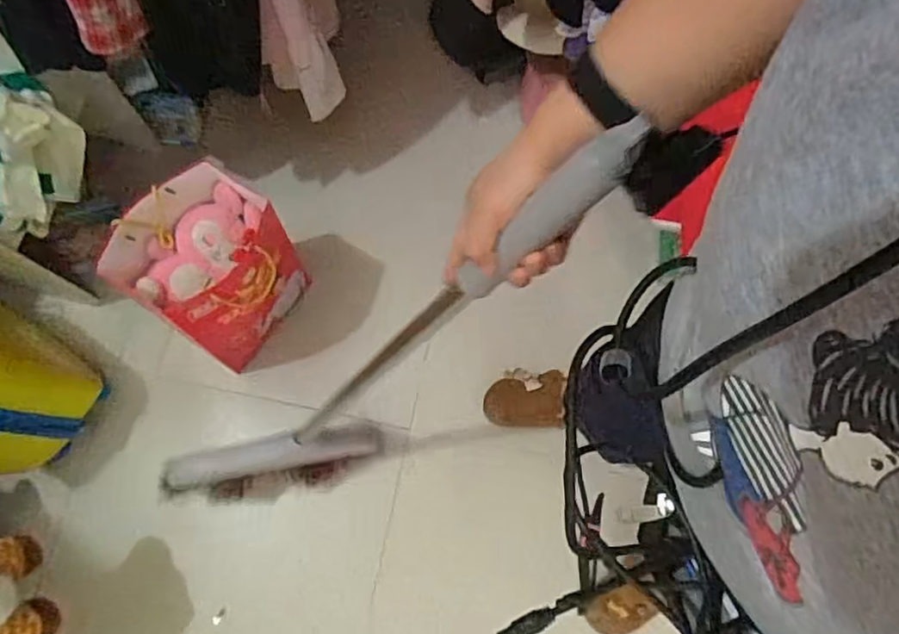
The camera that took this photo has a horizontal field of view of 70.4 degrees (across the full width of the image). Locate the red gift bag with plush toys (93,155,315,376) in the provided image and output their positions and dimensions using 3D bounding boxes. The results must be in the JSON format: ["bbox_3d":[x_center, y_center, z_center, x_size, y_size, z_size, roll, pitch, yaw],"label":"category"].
[{"bbox_3d":[-0.406,-0.076,1.134,0.201,0.329,0.247,41,77,8],"label":"red gift bag with plush toys"}]

